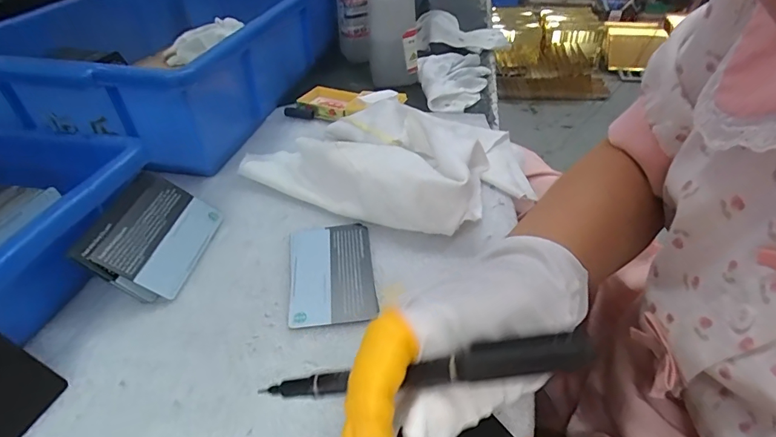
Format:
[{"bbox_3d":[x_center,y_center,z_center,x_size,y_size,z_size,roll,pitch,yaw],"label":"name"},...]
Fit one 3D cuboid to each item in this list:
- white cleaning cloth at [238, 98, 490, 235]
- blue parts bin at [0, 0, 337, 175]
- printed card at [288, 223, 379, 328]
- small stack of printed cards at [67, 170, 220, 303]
[{"bbox_3d":[-0.018,-0.053,0.365,0.203,0.041,0.122,13,42,16],"label":"white cleaning cloth"},{"bbox_3d":[-0.230,-0.184,0.481,0.250,0.101,0.346,10,42,12],"label":"blue parts bin"},{"bbox_3d":[-0.038,0.034,0.293,0.055,0.004,0.086,-5,41,-6],"label":"printed card"},{"bbox_3d":[-0.158,0.010,0.296,0.064,0.008,0.088,37,36,-21],"label":"small stack of printed cards"}]

